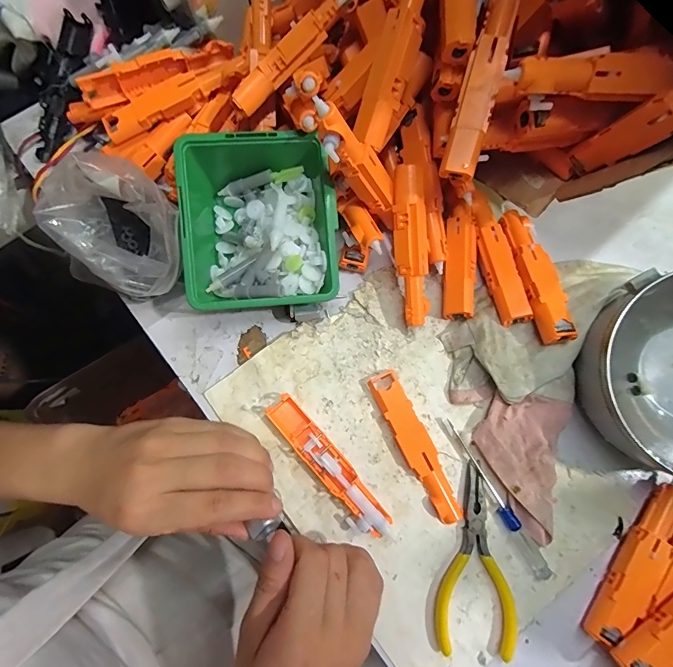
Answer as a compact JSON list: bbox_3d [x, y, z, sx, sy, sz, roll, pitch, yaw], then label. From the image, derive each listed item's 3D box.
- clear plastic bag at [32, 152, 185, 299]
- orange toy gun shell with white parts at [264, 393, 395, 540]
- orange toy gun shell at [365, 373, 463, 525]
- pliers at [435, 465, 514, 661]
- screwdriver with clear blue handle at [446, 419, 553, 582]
[{"bbox_3d":[-0.154,-0.071,0.291,0.098,0.080,0.077,44,80,10],"label":"clear plastic bag"},{"bbox_3d":[-0.006,0.100,0.290,0.026,0.014,0.124,-39,79,-9],"label":"orange toy gun shell with white parts"},{"bbox_3d":[0.061,0.086,0.296,0.023,0.010,0.120,-27,77,-6],"label":"orange toy gun shell"},{"bbox_3d":[0.105,0.163,0.282,0.053,0.008,0.123,9,76,2],"label":"pliers"},{"bbox_3d":[0.119,0.124,0.290,0.011,0.008,0.127,-30,78,-7],"label":"screwdriver with clear blue handle"}]

